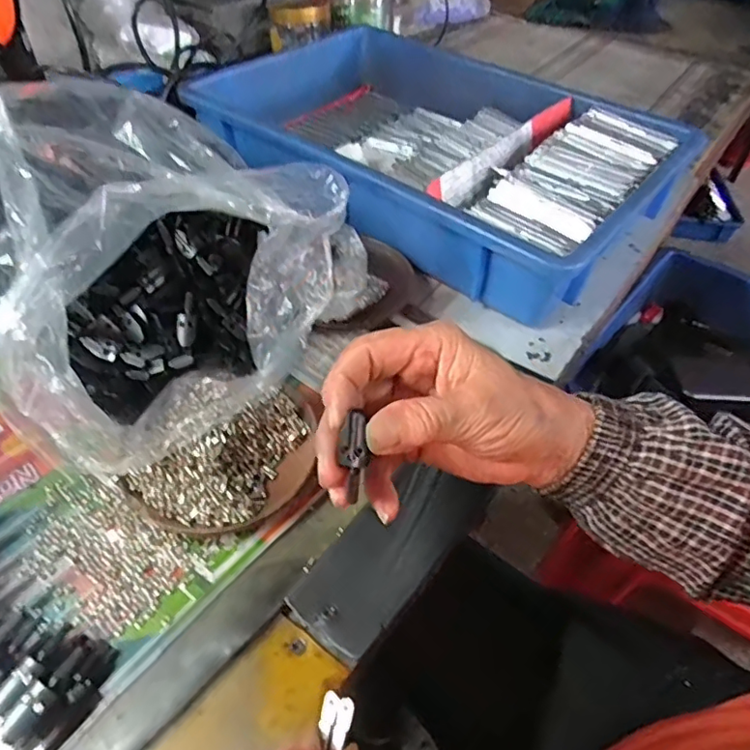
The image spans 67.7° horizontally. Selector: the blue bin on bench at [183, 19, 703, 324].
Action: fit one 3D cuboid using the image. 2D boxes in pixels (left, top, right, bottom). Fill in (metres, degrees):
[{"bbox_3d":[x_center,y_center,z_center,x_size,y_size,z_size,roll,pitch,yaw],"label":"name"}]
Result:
[{"bbox_3d":[0.048,-0.234,0.566,0.431,0.076,0.290,32,54,24],"label":"blue bin on bench"}]

